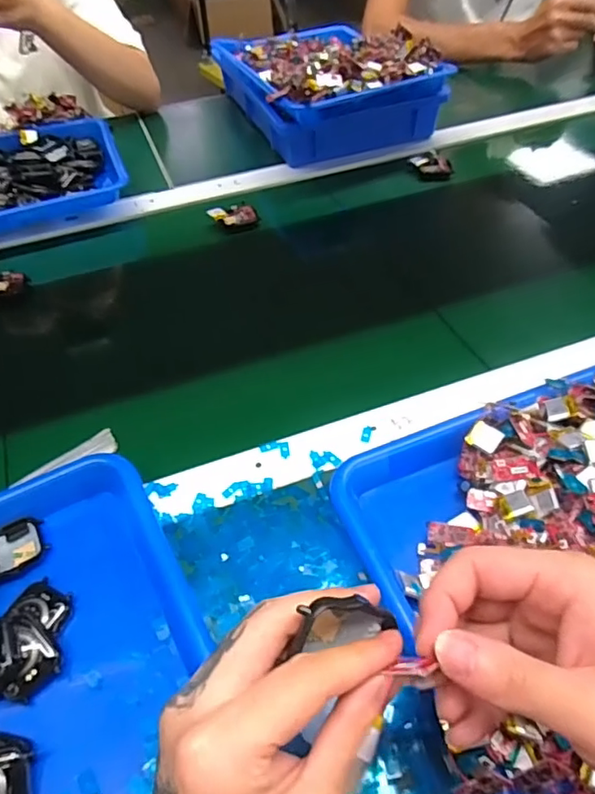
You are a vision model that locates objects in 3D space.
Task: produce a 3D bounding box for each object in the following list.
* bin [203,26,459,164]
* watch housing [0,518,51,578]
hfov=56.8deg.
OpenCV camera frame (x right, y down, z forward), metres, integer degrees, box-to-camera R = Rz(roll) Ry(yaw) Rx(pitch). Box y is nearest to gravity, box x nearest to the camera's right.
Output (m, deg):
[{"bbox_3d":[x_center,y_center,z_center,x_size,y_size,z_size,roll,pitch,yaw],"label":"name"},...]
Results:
[{"bbox_3d":[0.035,-0.464,0.803,0.233,0.112,0.326,-20,51,-14],"label":"bin"},{"bbox_3d":[-0.198,0.105,0.384,0.041,0.010,0.037,-25,53,-18],"label":"watch housing"}]

